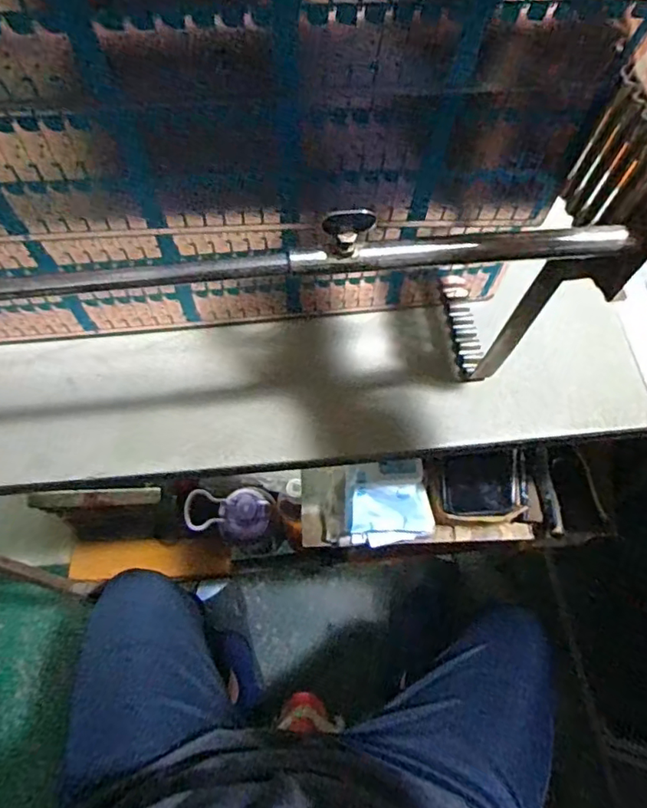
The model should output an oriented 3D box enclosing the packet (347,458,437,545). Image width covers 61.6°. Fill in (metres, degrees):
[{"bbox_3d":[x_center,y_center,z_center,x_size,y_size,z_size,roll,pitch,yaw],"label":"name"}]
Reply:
[{"bbox_3d":[0.076,0.111,0.606,0.102,0.068,0.081,2,66,0],"label":"packet"}]

